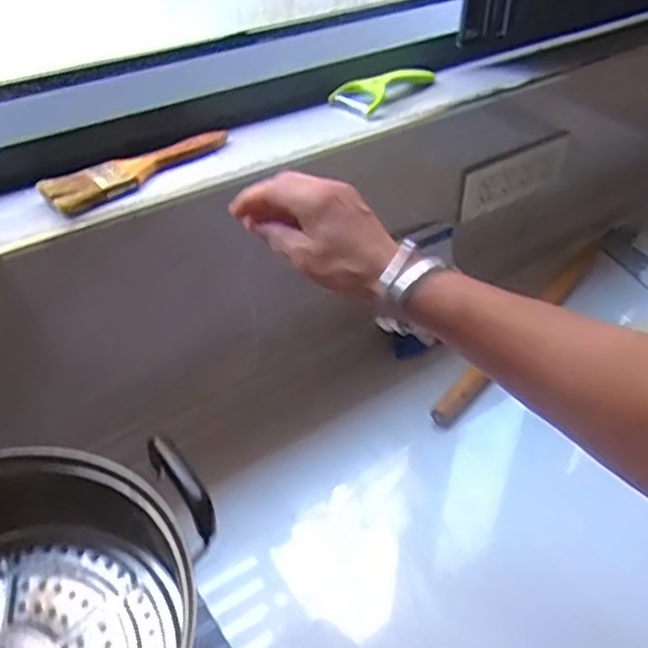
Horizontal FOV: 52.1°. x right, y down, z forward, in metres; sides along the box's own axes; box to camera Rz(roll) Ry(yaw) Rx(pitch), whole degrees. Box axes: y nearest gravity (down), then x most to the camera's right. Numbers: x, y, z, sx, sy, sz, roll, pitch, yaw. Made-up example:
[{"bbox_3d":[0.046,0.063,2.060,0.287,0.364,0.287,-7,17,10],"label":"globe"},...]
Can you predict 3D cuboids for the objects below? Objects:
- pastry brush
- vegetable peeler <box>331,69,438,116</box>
[{"bbox_3d":[-0.163,-0.143,0.610,0.187,0.016,0.040,-27,47,-30],"label":"pastry brush"},{"bbox_3d":[0.068,-0.270,0.747,0.120,0.030,0.053,-31,50,-33],"label":"vegetable peeler"}]

